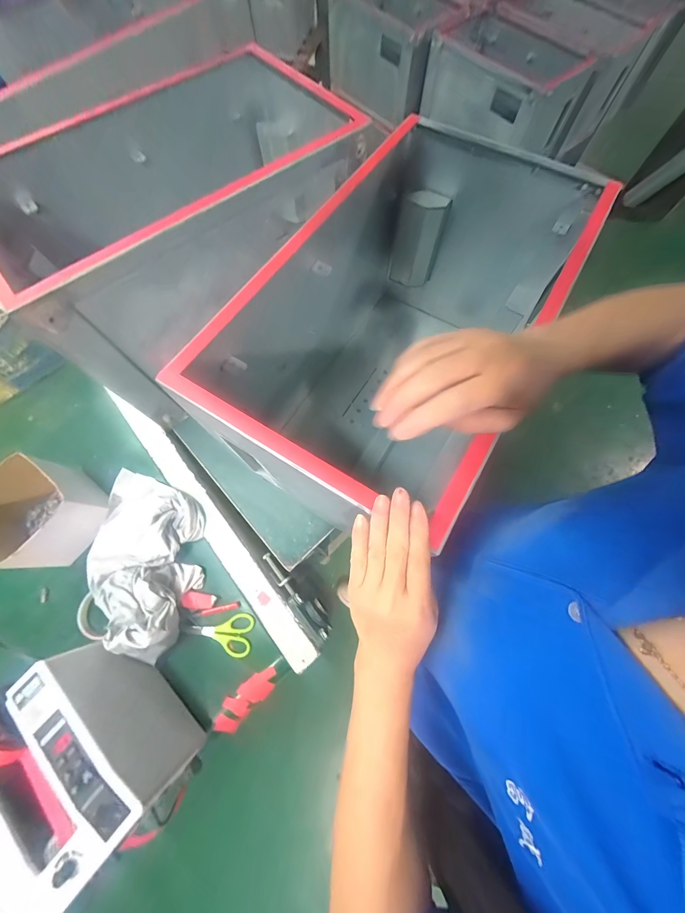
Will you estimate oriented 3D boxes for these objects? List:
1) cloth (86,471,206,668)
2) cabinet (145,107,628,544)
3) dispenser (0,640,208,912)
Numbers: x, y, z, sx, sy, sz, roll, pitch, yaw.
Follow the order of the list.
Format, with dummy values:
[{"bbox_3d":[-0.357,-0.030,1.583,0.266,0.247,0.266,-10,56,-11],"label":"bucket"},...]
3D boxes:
[{"bbox_3d":[-0.327,0.163,0.496,0.163,0.069,0.307,-7,72,-1],"label":"cloth"},{"bbox_3d":[0.079,-0.172,0.524,0.362,0.392,0.557,29,74,10],"label":"cabinet"},{"bbox_3d":[-0.321,0.369,0.386,0.238,0.140,0.155,34,75,11],"label":"dispenser"}]

